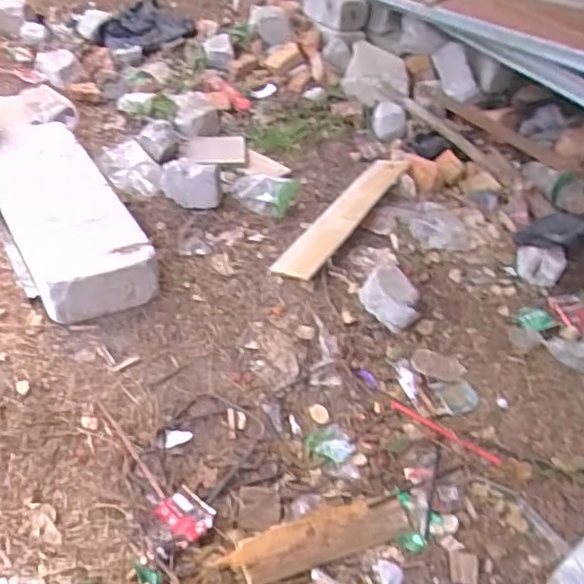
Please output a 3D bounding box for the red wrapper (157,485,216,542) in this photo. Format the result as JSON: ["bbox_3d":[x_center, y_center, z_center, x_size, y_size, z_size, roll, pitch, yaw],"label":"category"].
[{"bbox_3d":[-0.145,0.301,0.845,0.076,0.013,0.058,31,45,25],"label":"red wrapper"}]

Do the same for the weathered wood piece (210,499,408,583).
[{"bbox_3d":[0.035,0.333,0.835,0.269,0.018,0.070,-12,43,-22],"label":"weathered wood piece"}]

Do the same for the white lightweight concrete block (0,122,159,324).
[{"bbox_3d":[-0.466,-0.167,1.241,0.200,0.104,0.572,-18,46,-28],"label":"white lightweight concrete block"}]

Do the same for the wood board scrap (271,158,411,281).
[{"bbox_3d":[0.120,-0.182,1.386,0.089,0.019,0.485,19,48,27],"label":"wood board scrap"}]

